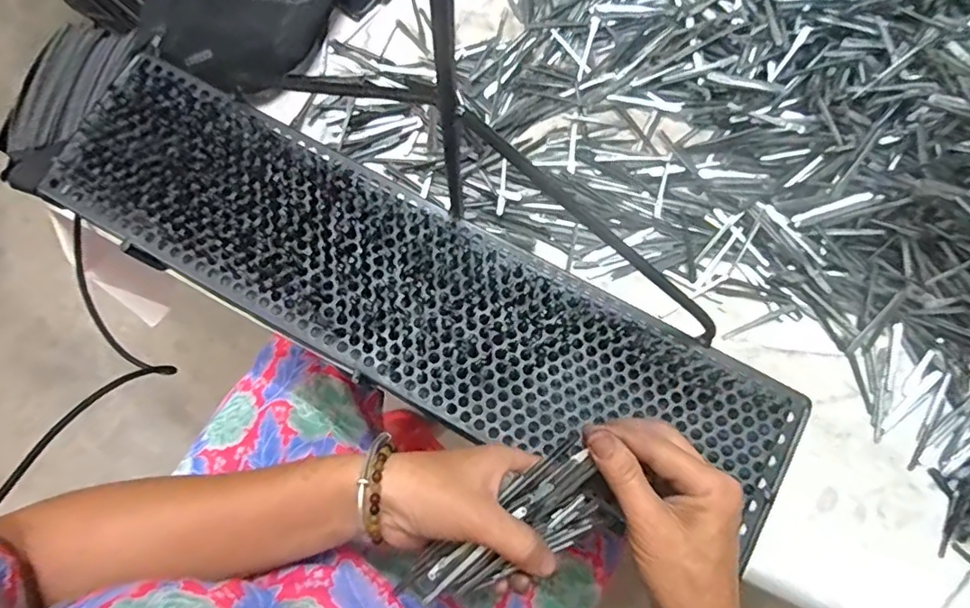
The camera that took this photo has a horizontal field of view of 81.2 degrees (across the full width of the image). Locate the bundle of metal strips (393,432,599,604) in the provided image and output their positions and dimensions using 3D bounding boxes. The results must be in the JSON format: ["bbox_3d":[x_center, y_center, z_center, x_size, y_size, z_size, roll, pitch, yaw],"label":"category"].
[{"bbox_3d":[0.015,0.145,0.353,0.139,0.039,0.051,-37,80,-2],"label":"bundle of metal strips"}]

